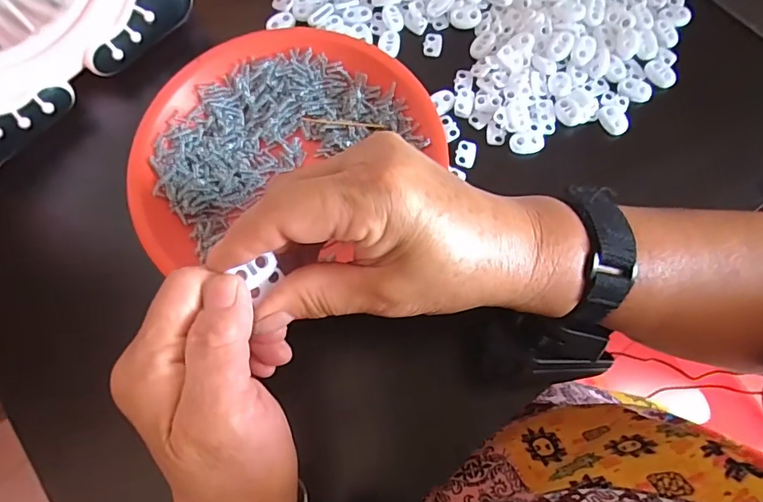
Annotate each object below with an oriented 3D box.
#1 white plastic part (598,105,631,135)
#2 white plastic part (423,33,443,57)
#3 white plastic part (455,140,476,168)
[{"bbox_3d":[0.159,-0.090,0.333,0.015,0.006,0.023,-25,75,-7],"label":"white plastic part"},{"bbox_3d":[0.038,-0.151,0.355,0.013,0.004,0.018,9,74,3],"label":"white plastic part"},{"bbox_3d":[0.057,-0.066,0.329,0.013,0.004,0.019,14,74,4],"label":"white plastic part"}]

